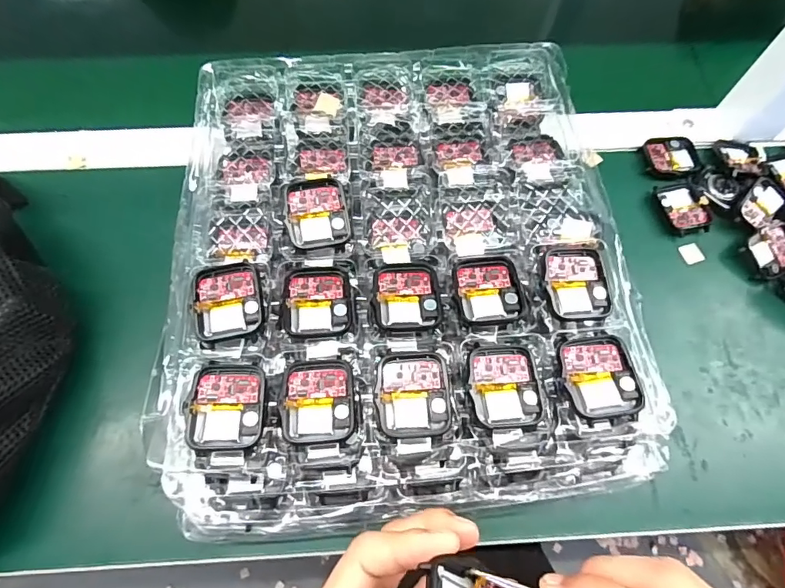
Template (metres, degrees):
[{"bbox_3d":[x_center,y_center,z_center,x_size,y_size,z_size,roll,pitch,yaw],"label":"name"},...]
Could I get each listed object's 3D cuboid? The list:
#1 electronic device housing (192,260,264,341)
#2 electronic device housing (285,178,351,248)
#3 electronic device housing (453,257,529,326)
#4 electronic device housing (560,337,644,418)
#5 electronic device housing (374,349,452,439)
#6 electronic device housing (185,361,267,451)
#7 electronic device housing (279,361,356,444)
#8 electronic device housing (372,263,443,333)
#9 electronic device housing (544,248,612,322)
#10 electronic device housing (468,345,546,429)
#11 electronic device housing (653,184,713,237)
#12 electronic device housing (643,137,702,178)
[{"bbox_3d":[-0.091,0.004,0.257,0.037,0.012,0.043,-8,67,-4],"label":"electronic device housing"},{"bbox_3d":[-0.046,-0.050,0.281,0.036,0.014,0.040,-8,70,-3],"label":"electronic device housing"},{"bbox_3d":[0.056,-0.003,0.265,0.038,0.010,0.043,-5,67,-3],"label":"electronic device housing"},{"bbox_3d":[0.110,0.043,0.242,0.035,0.008,0.041,-5,67,-3],"label":"electronic device housing"},{"bbox_3d":[0.011,0.053,0.240,0.037,0.006,0.043,-2,67,-2],"label":"electronic device housing"},{"bbox_3d":[-0.085,0.057,0.235,0.037,0.009,0.044,1,67,-1],"label":"electronic device housing"},{"bbox_3d":[-0.039,0.055,0.239,0.037,0.006,0.042,-4,67,-3],"label":"electronic device housing"},{"bbox_3d":[0.008,0.001,0.263,0.039,0.007,0.043,0,67,-1],"label":"electronic device housing"},{"bbox_3d":[0.106,-0.006,0.262,0.035,0.009,0.042,-5,67,-3],"label":"electronic device housing"},{"bbox_3d":[0.060,0.048,0.242,0.037,0.006,0.042,-4,67,-2],"label":"electronic device housing"},{"bbox_3d":[0.238,-0.071,0.371,0.035,0.006,0.045,-15,68,-7],"label":"electronic device housing"},{"bbox_3d":[0.241,-0.118,0.392,0.043,0.006,0.039,-3,67,-2],"label":"electronic device housing"}]

